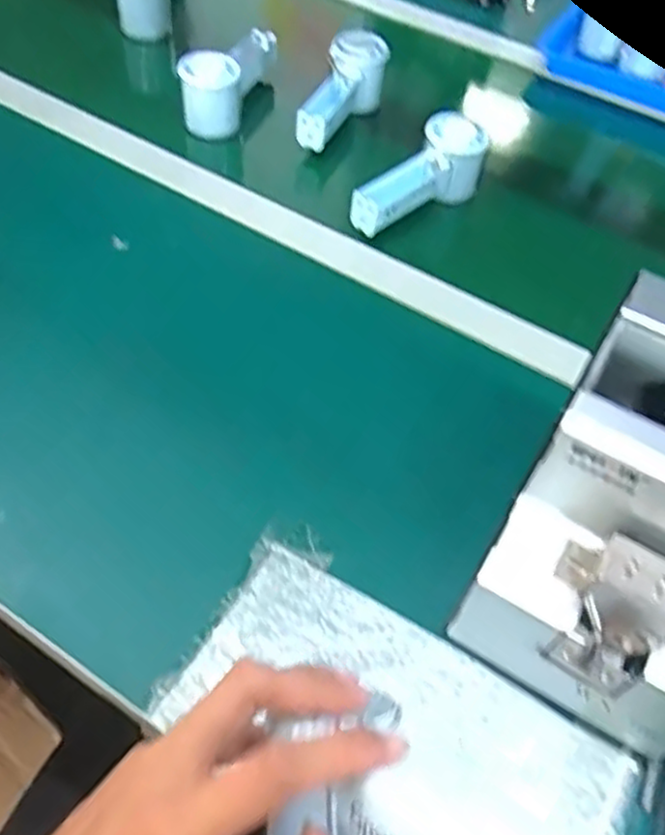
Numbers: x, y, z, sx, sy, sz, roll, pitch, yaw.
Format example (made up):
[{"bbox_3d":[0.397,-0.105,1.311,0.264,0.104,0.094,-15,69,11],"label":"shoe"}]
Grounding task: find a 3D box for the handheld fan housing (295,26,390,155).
[{"bbox_3d":[0.012,-0.313,0.687,0.052,0.057,0.146,16,52,7],"label":"handheld fan housing"}]

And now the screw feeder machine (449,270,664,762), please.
[{"bbox_3d":[0.166,0.049,0.374,0.128,0.152,0.182,28,55,15],"label":"screw feeder machine"}]

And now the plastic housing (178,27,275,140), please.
[{"bbox_3d":[-0.098,-0.337,0.695,0.048,0.066,0.145,17,52,7],"label":"plastic housing"}]

